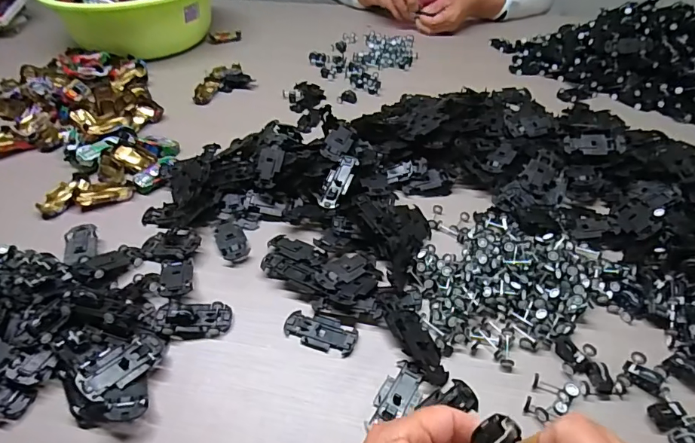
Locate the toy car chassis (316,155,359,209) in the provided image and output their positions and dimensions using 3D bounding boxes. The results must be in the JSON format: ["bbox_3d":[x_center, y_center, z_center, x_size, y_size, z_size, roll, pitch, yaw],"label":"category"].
[{"bbox_3d":[-0.010,-0.044,0.499,0.031,0.008,0.068,16,69,19],"label":"toy car chassis"}]

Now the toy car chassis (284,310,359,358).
[{"bbox_3d":[-0.024,0.097,0.391,0.065,0.004,0.031,13,45,16],"label":"toy car chassis"}]

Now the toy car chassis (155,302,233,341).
[{"bbox_3d":[-0.137,0.087,0.398,0.064,0.016,0.032,2,51,-9],"label":"toy car chassis"}]

